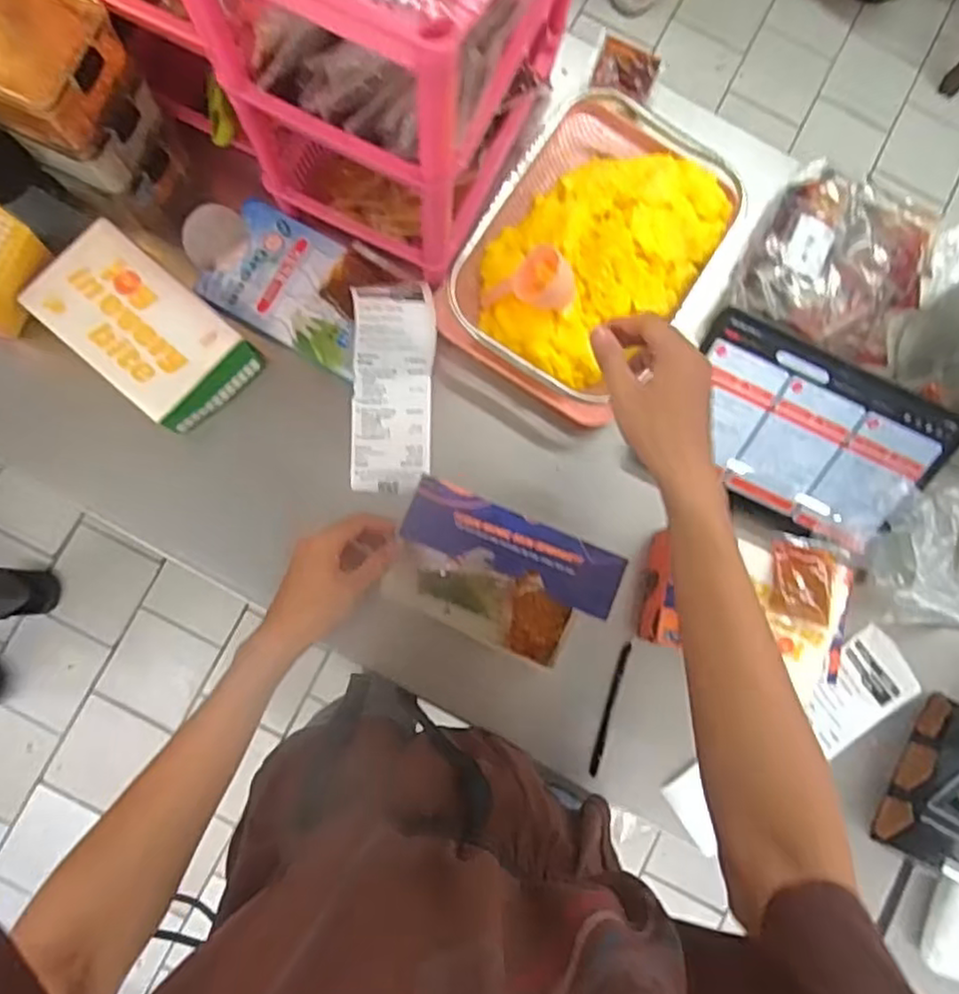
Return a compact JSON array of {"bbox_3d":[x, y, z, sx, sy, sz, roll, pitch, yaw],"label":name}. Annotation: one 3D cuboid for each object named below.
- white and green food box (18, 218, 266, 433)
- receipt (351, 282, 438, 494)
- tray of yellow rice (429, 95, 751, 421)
[{"bbox_3d":[-0.316,-0.157,0.647,0.184,0.051,0.109,40,84,1],"label":"white and green food box"},{"bbox_3d":[-0.085,-0.114,0.671,0.080,0.032,0.188,4,102,-3],"label":"receipt"},{"bbox_3d":[0.118,-0.253,0.681,0.222,0.066,0.315,33,83,0],"label":"tray of yellow rice"}]

